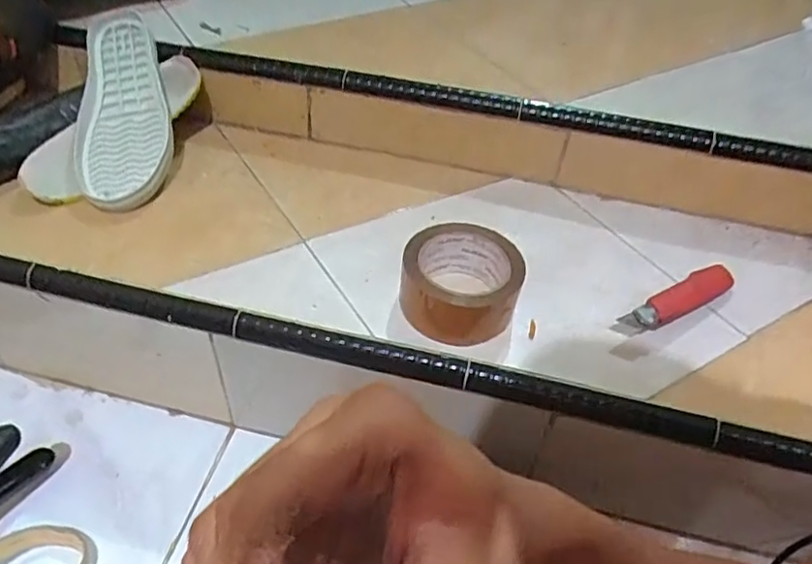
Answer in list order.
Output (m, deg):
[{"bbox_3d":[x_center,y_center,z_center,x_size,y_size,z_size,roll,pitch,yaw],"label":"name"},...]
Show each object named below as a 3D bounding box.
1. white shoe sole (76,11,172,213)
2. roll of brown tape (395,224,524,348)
[{"bbox_3d":[-0.306,-0.186,0.634,0.094,0.028,0.246,-8,69,-12],"label":"white shoe sole"},{"bbox_3d":[0.047,0.001,0.517,0.100,0.054,0.106,14,46,7],"label":"roll of brown tape"}]

